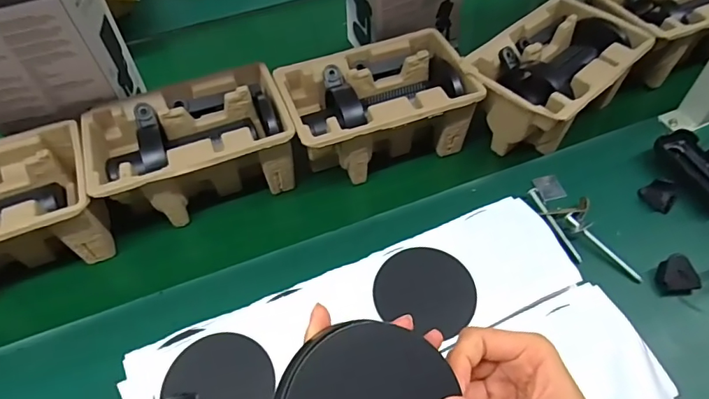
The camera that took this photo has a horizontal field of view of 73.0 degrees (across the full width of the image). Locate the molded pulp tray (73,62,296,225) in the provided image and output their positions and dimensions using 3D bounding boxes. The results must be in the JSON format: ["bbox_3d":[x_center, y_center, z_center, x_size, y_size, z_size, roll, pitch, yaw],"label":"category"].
[{"bbox_3d":[-0.194,-0.061,0.584,0.222,0.099,0.147,-19,57,-13],"label":"molded pulp tray"}]

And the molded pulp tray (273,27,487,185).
[{"bbox_3d":[0.025,-0.116,0.614,0.222,0.100,0.147,-15,56,-11],"label":"molded pulp tray"}]

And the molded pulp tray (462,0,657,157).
[{"bbox_3d":[0.251,-0.158,0.628,0.222,0.097,0.149,-37,62,-23],"label":"molded pulp tray"}]

